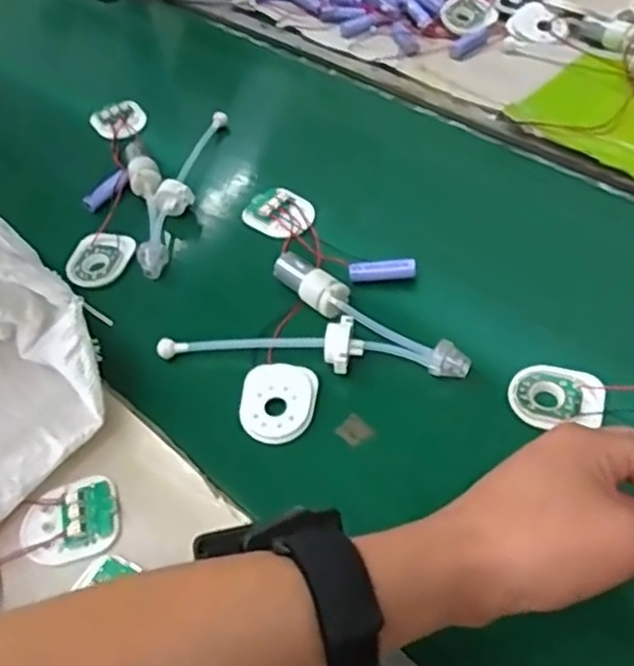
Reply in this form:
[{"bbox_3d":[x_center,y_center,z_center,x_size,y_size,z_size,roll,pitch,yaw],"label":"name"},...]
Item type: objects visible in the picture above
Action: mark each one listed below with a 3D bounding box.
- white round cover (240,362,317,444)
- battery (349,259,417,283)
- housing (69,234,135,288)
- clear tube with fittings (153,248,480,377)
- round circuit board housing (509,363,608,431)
[{"bbox_3d":[-0.025,0.044,0.469,0.047,0.007,0.056,-2,51,6],"label":"white round cover"},{"bbox_3d":[0.049,-0.045,0.530,0.048,0.014,0.015,-4,50,15],"label":"battery"},{"bbox_3d":[-0.174,-0.060,0.575,0.049,0.006,0.051,-3,51,4],"label":"housing"},{"bbox_3d":[0.001,-0.015,0.504,0.207,0.025,0.090,5,52,11],"label":"clear tube with fittings"},{"bbox_3d":[0.152,0.040,0.453,0.057,0.006,0.047,8,53,14],"label":"round circuit board housing"}]

